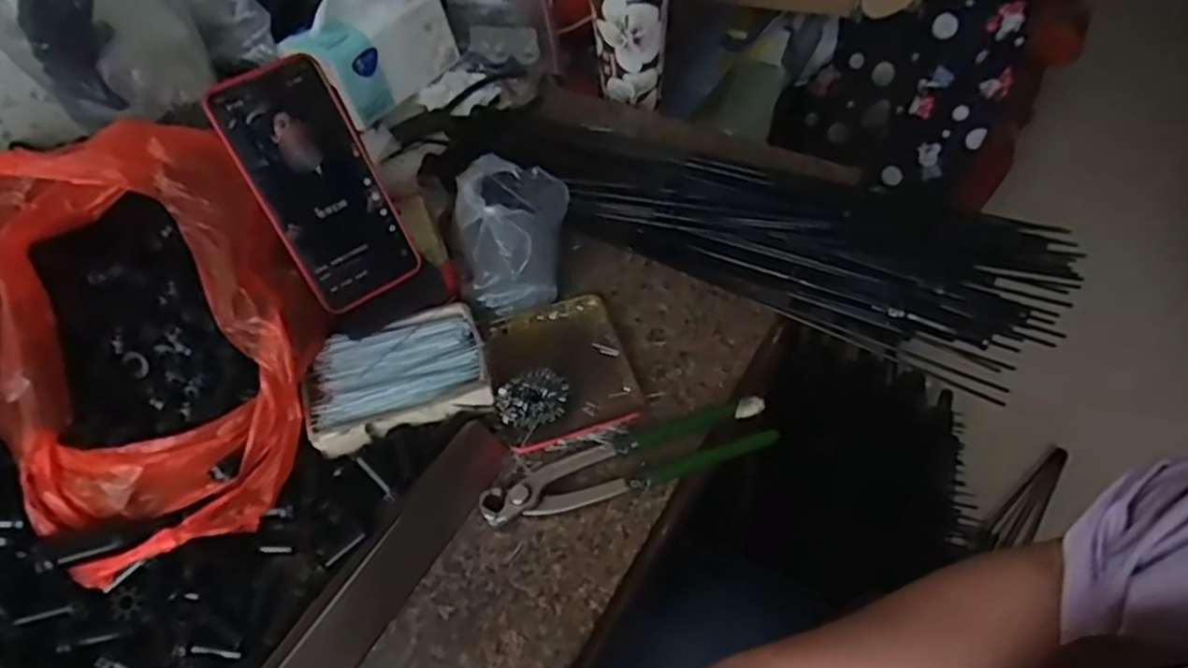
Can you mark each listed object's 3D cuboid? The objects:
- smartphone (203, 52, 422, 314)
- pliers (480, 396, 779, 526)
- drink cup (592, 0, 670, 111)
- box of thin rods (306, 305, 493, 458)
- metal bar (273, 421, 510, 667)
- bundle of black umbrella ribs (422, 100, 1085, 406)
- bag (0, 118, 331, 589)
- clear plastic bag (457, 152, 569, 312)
[{"bbox_3d":[-0.185,-0.100,0.488,0.078,0.161,0.010,-33,24,-20],"label":"smartphone"},{"bbox_3d":[0.023,0.082,0.474,0.195,0.016,0.044,-15,52,-7],"label":"pliers"},{"bbox_3d":[0.036,-0.342,0.720,0.080,0.210,0.083,0,52,5],"label":"drink cup"},{"bbox_3d":[-0.140,0.030,0.508,0.123,0.020,0.081,-18,52,-10],"label":"box of thin rods"},{"bbox_3d":[-0.142,0.167,0.414,0.031,0.025,0.279,23,57,21],"label":"metal bar"},{"bbox_3d":[0.099,-0.123,0.620,0.564,0.038,0.182,25,58,22],"label":"bundle of black umbrella ribs"},{"bbox_3d":[-0.287,-0.013,0.459,0.185,0.144,0.258,-23,53,-13],"label":"bag"},{"bbox_3d":[-0.067,-0.088,0.571,0.088,0.068,0.121,-4,51,2],"label":"clear plastic bag"}]

